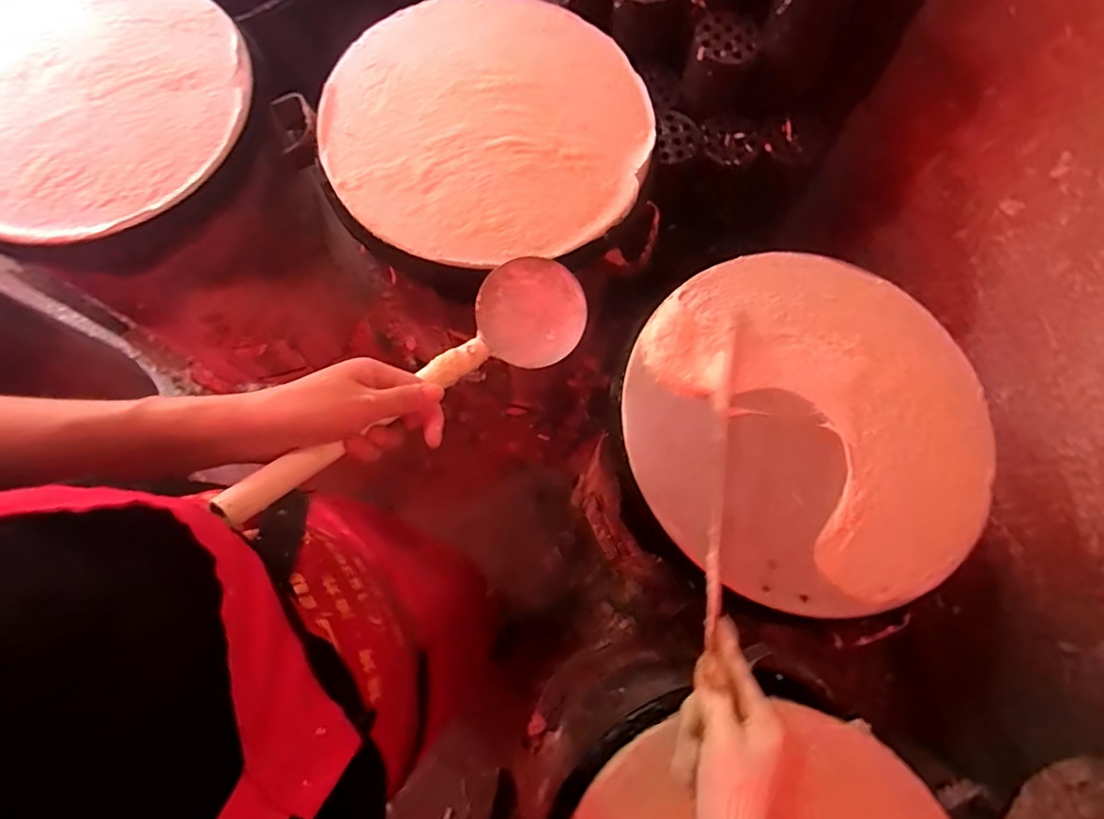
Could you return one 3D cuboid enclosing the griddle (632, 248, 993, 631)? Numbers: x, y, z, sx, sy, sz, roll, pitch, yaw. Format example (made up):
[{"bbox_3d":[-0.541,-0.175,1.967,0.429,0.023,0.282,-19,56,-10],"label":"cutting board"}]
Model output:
[{"bbox_3d":[0.258,0.007,0.553,0.358,0.029,0.351,0,76,-1],"label":"griddle"}]

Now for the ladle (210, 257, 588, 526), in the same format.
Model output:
[{"bbox_3d":[-0.091,-0.025,0.407,0.090,0.062,0.317,43,49,9],"label":"ladle"}]

